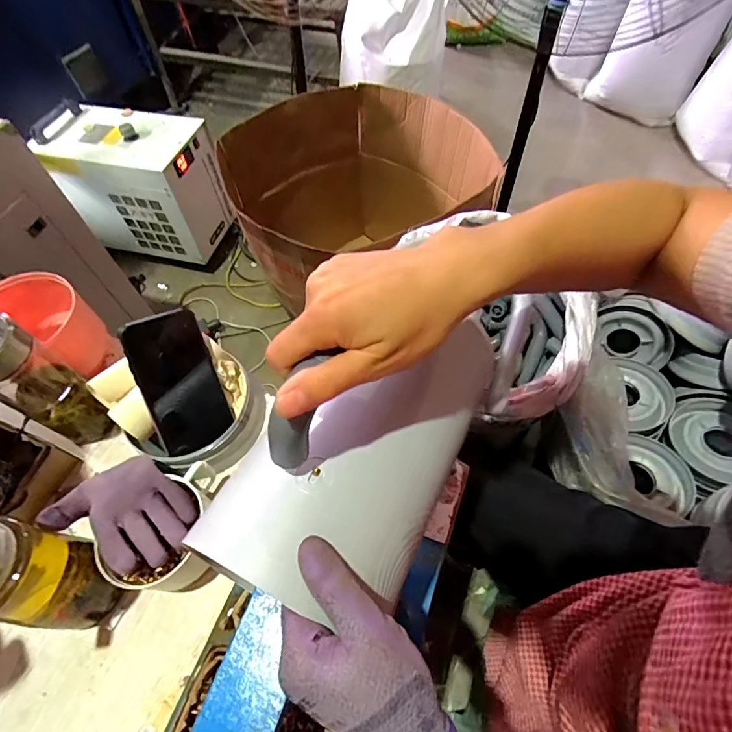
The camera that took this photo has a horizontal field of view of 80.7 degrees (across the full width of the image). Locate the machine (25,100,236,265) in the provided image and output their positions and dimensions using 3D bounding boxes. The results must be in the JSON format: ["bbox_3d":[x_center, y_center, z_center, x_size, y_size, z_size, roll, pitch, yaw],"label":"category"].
[{"bbox_3d":[-0.794,-0.640,1.542,0.512,0.393,0.292,9,60,8],"label":"machine"}]

